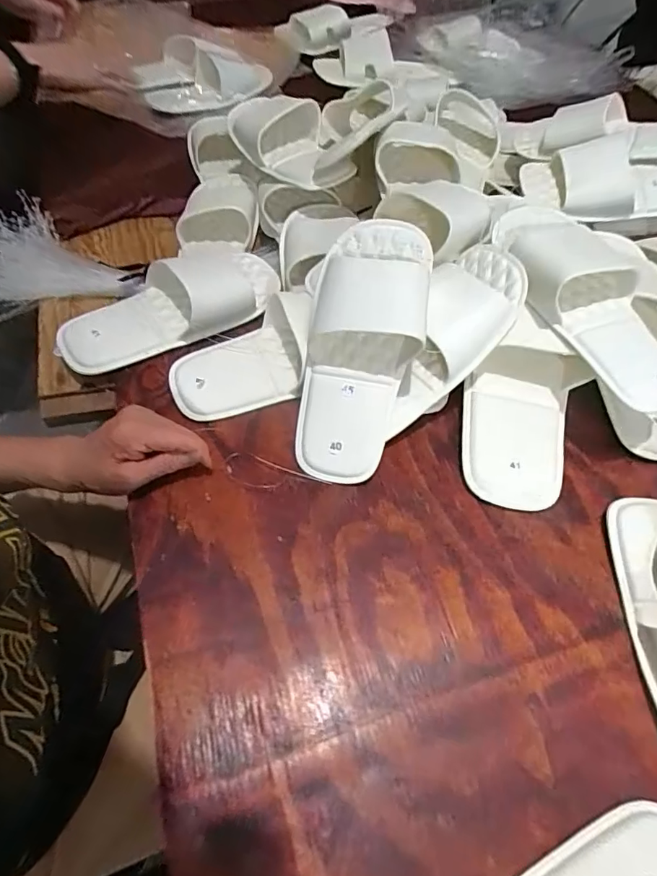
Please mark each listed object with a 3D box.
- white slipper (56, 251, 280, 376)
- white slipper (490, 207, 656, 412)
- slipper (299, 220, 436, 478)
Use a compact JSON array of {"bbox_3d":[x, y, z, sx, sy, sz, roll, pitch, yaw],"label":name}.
[{"bbox_3d":[-0.166,-0.140,0.512,0.231,0.053,0.111,-25,61,-19],"label":"white slipper"},{"bbox_3d":[0.239,-0.130,0.436,0.085,0.059,0.223,-24,75,-18],"label":"white slipper"},{"bbox_3d":[0.025,-0.077,0.435,0.102,0.054,0.226,13,89,10],"label":"slipper"}]

